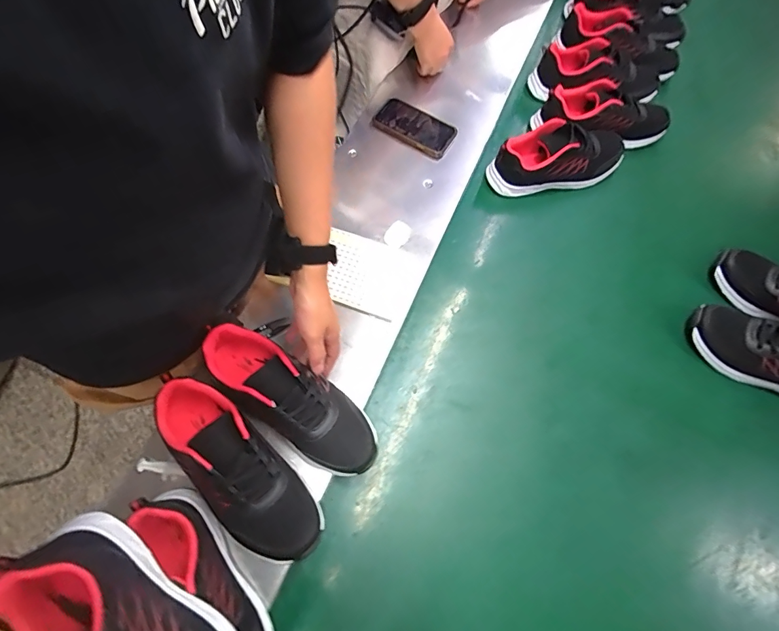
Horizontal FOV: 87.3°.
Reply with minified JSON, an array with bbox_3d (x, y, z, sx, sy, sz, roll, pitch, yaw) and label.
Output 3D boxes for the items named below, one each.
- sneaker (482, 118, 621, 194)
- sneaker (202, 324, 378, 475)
[{"bbox_3d":[0.313,-0.298,0.752,0.253,0.083,0.099,-11,69,-8],"label":"sneaker"},{"bbox_3d":[-0.125,0.108,0.528,0.250,0.082,0.088,36,70,7],"label":"sneaker"}]

